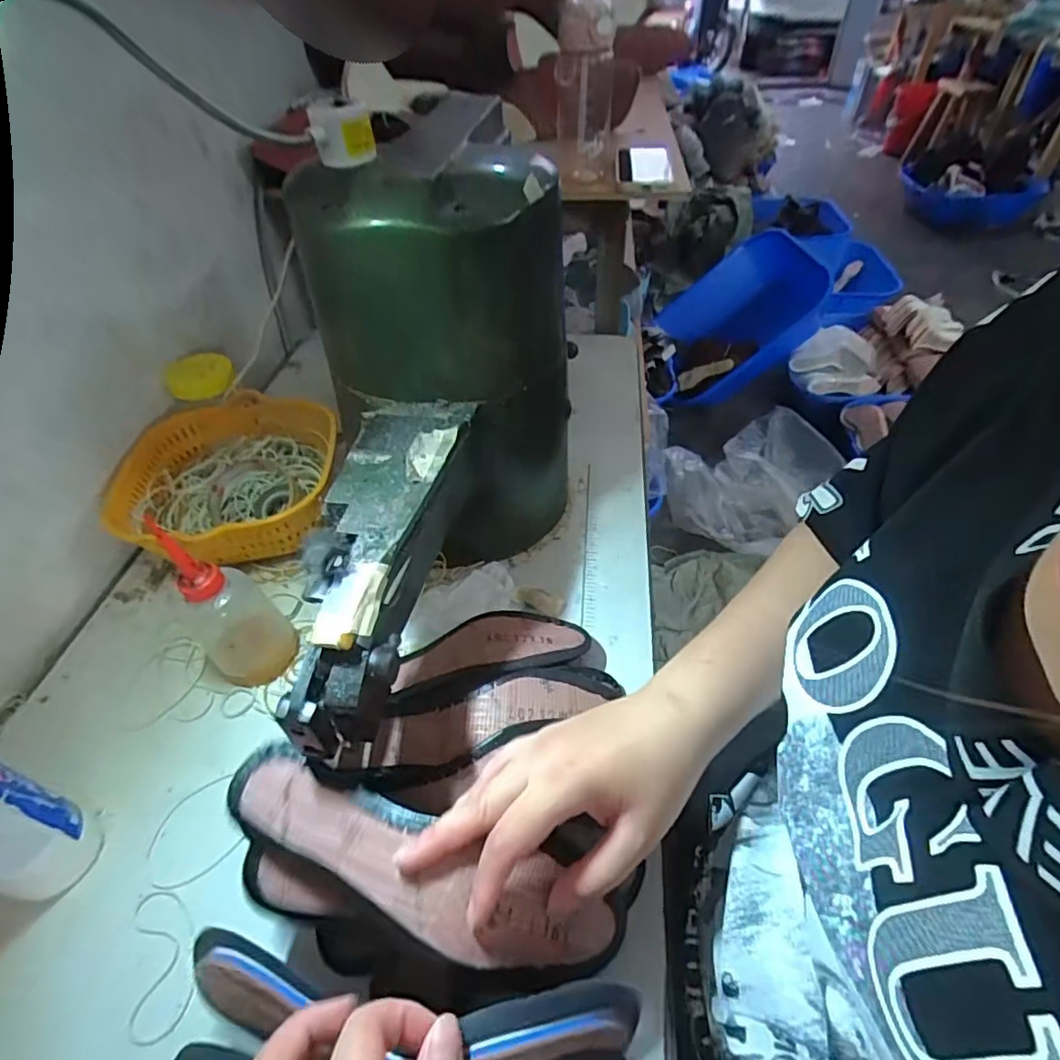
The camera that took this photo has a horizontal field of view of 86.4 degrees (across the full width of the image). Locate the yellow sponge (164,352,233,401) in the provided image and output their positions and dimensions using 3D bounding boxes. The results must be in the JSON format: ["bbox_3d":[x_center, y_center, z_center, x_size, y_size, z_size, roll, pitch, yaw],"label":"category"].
[{"bbox_3d":[-0.368,-0.169,0.630,0.065,0.022,0.050,-17,86,-3],"label":"yellow sponge"}]

